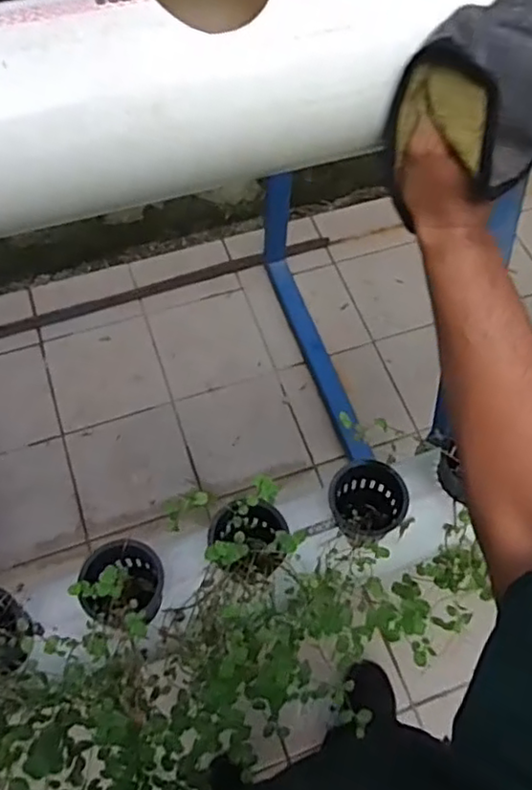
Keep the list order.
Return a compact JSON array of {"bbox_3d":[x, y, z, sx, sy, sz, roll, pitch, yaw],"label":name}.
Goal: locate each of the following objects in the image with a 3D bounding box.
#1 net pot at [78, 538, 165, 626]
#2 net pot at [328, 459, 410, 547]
[{"bbox_3d":[-0.131,0.181,0.610,0.070,0.085,0.073,0,63,-1],"label":"net pot"},{"bbox_3d":[0.100,0.119,0.668,0.075,0.100,0.073,0,63,-1],"label":"net pot"}]

